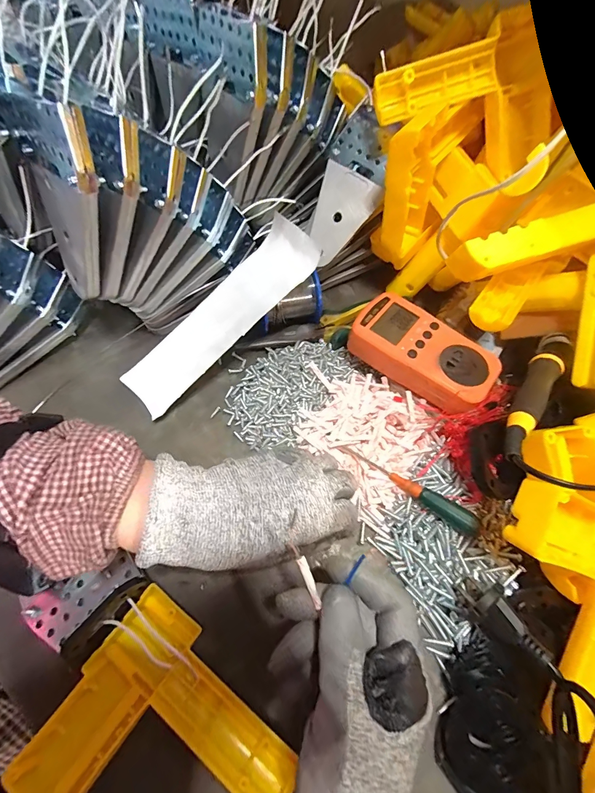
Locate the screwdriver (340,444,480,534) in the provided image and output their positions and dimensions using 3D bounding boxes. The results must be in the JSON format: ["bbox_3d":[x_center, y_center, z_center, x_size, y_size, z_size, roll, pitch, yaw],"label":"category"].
[{"bbox_3d":[0.091,0.073,0.286,0.118,0.010,0.013,30,64,29],"label":"screwdriver"}]

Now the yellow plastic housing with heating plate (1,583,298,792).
[{"bbox_3d":[-0.081,0.216,0.214,0.144,0.027,0.113,34,66,13],"label":"yellow plastic housing with heating plate"}]

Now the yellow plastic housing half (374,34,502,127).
[{"bbox_3d":[0.113,-0.252,0.278,0.099,0.029,0.023,-16,65,2],"label":"yellow plastic housing half"}]

